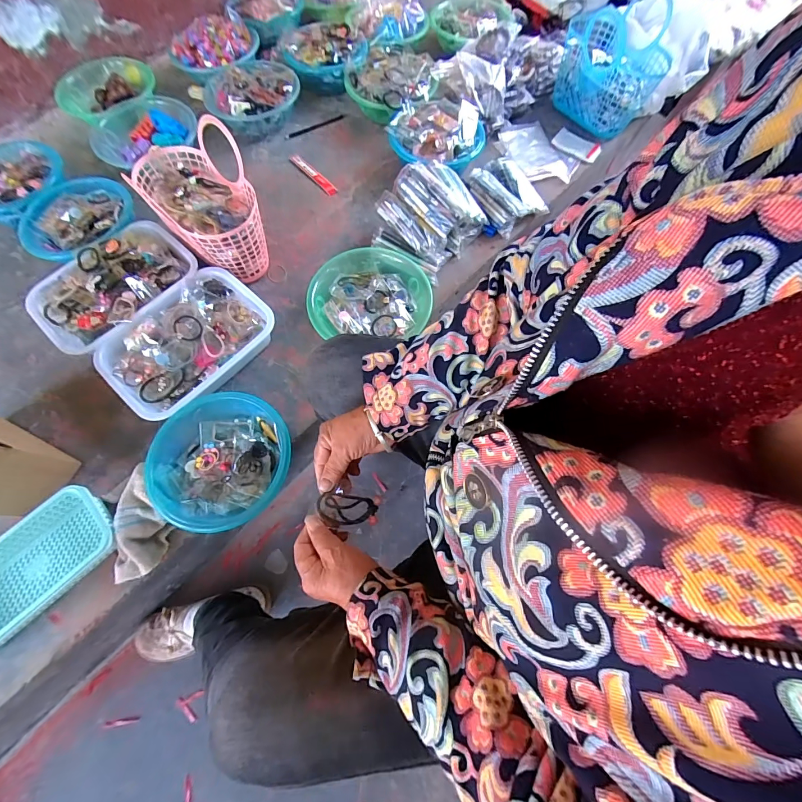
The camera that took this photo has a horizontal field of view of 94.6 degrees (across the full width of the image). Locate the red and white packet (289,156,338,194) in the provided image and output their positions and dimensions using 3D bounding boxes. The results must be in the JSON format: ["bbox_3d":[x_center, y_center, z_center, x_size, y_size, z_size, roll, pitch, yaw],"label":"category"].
[{"bbox_3d":[-0.223,-0.572,0.929,0.022,0.015,0.175,-38,74,-15],"label":"red and white packet"}]

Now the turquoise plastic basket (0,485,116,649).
[{"bbox_3d":[-0.588,0.269,0.584,0.127,0.058,0.266,42,72,16],"label":"turquoise plastic basket"}]

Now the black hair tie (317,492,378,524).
[{"bbox_3d":[-0.062,0.127,0.435,0.071,0.006,0.034,10,60,-18],"label":"black hair tie"}]

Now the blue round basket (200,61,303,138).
[{"bbox_3d":[-0.390,-0.807,0.984,0.242,0.087,0.235,-24,69,-11],"label":"blue round basket"}]

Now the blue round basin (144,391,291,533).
[{"bbox_3d":[-0.302,0.104,0.631,0.211,0.082,0.218,0,66,-1],"label":"blue round basin"}]

